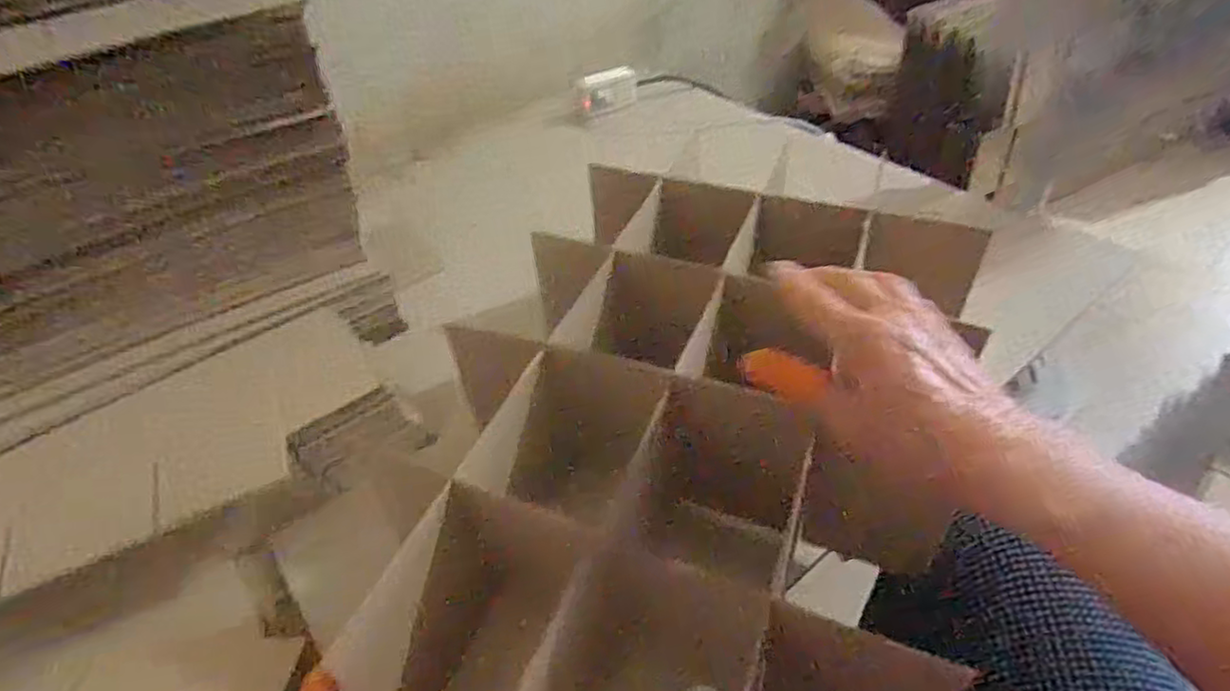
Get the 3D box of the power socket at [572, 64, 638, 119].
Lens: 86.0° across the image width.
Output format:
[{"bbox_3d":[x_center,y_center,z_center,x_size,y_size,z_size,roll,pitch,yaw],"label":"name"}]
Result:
[{"bbox_3d":[-0.011,-0.387,1.007,0.099,0.047,0.050,-15,43,-8],"label":"power socket"}]

